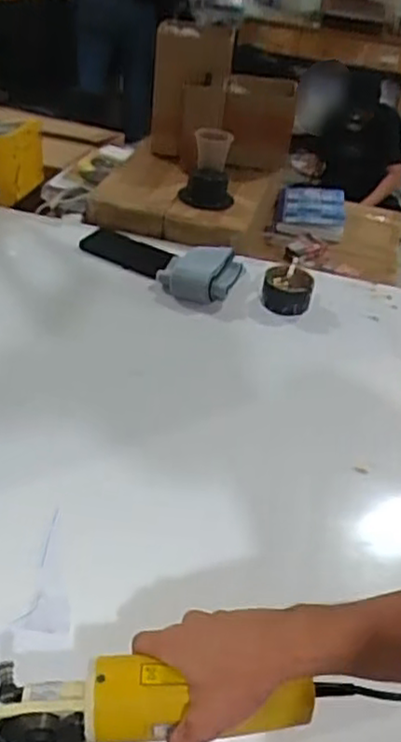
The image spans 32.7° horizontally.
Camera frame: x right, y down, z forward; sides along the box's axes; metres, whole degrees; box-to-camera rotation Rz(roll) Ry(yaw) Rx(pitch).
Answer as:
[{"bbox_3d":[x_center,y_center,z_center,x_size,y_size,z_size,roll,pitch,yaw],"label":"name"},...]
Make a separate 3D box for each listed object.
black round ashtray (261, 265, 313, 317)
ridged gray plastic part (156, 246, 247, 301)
[{"bbox_3d":[0.139,-0.129,1.100,0.079,0.047,0.072,5,37,-4],"label":"black round ashtray"},{"bbox_3d":[0.001,-0.163,1.119,0.126,0.045,0.133,21,39,16],"label":"ridged gray plastic part"}]

